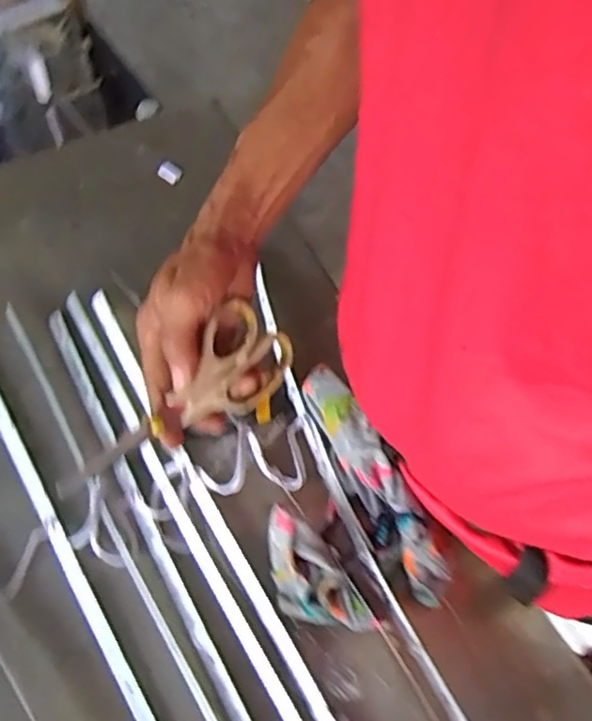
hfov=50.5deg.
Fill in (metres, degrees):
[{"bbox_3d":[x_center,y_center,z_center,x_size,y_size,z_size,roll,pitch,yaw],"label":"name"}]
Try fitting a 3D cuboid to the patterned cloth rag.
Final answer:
[{"bbox_3d":[0.035,0.110,0.499,0.133,0.088,0.187,-15,62,-11],"label":"patterned cloth rag"}]

